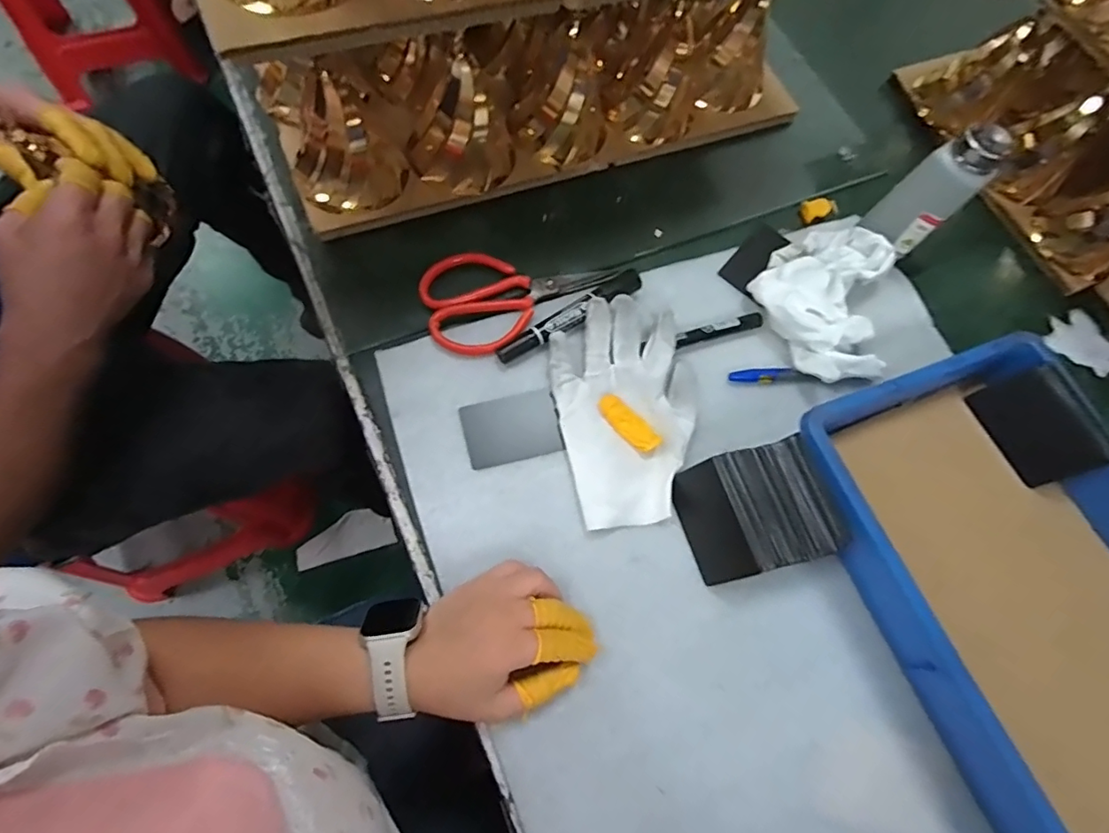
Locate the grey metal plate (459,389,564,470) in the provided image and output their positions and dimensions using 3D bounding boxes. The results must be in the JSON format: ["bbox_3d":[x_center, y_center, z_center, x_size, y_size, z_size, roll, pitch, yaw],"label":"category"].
[{"bbox_3d":[-0.034,0.010,0.432,0.075,0.007,0.053,-13,75,-6],"label":"grey metal plate"}]

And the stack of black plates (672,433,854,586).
[{"bbox_3d":[0.149,0.070,0.399,0.096,0.047,0.087,-15,72,-11],"label":"stack of black plates"}]

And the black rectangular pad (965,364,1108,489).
[{"bbox_3d":[0.401,0.008,0.442,0.014,0.061,0.090,-17,72,-44],"label":"black rectangular pad"}]

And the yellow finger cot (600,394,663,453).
[{"bbox_3d":[0.059,0.006,0.430,0.057,0.012,0.020,44,77,10],"label":"yellow finger cot"}]

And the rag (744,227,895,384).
[{"bbox_3d":[0.240,-0.110,0.482,0.120,0.037,0.172,14,74,2],"label":"rag"}]

